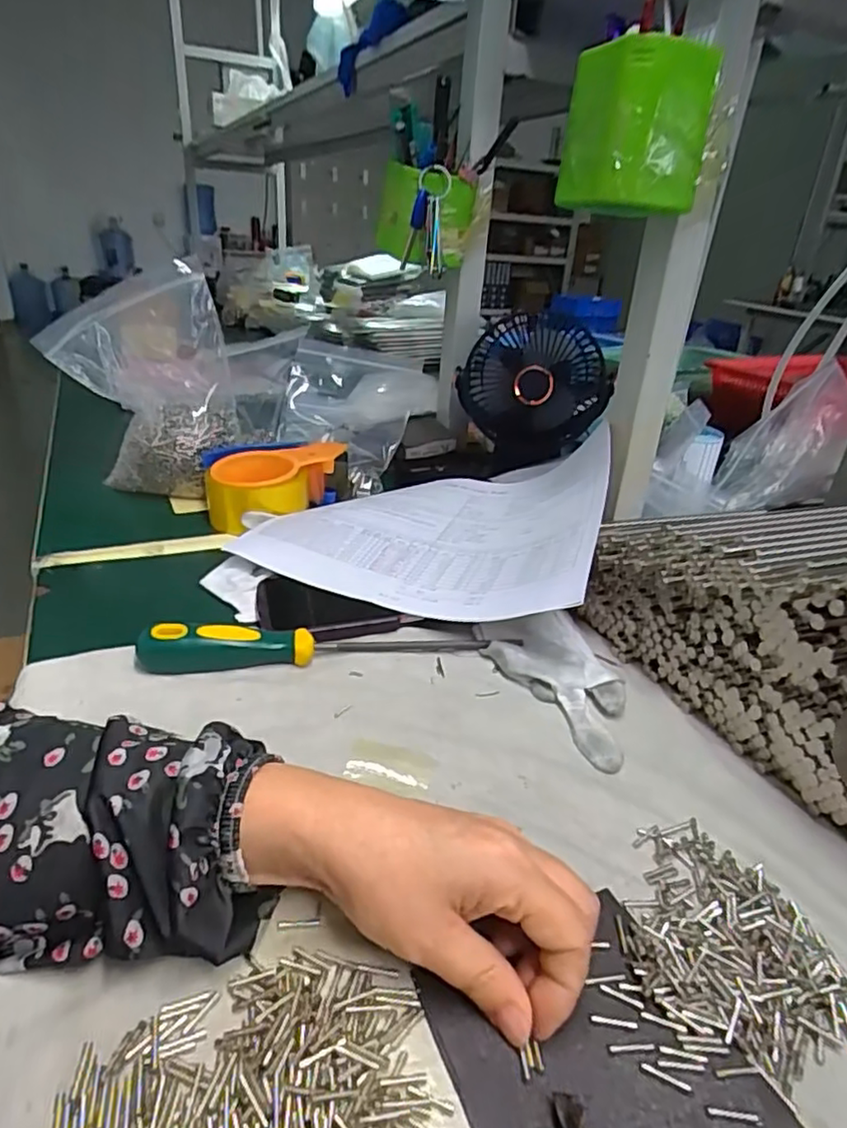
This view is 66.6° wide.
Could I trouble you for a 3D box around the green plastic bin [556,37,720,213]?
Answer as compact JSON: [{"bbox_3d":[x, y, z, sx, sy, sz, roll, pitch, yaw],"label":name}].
[{"bbox_3d":[0.133,-0.272,0.407,0.066,0.086,0.062,-9,34,-24],"label":"green plastic bin"}]

